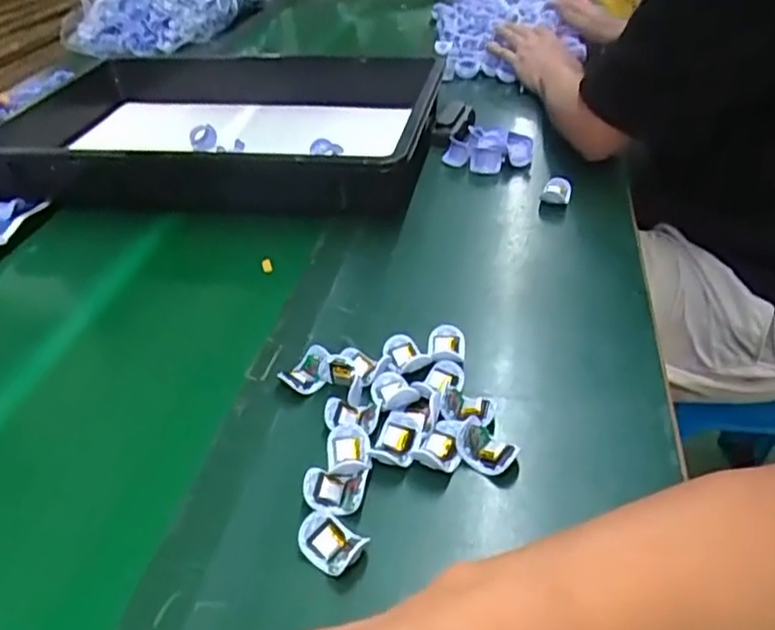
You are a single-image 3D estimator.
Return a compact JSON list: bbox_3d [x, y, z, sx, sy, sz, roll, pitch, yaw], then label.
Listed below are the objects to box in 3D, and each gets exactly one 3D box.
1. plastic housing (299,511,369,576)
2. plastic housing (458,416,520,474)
[{"bbox_3d":[-0.034,0.141,0.412,0.040,0.015,0.032,23,45,30],"label":"plastic housing"},{"bbox_3d":[0.071,0.095,0.467,0.040,0.022,0.030,24,46,32],"label":"plastic housing"}]

